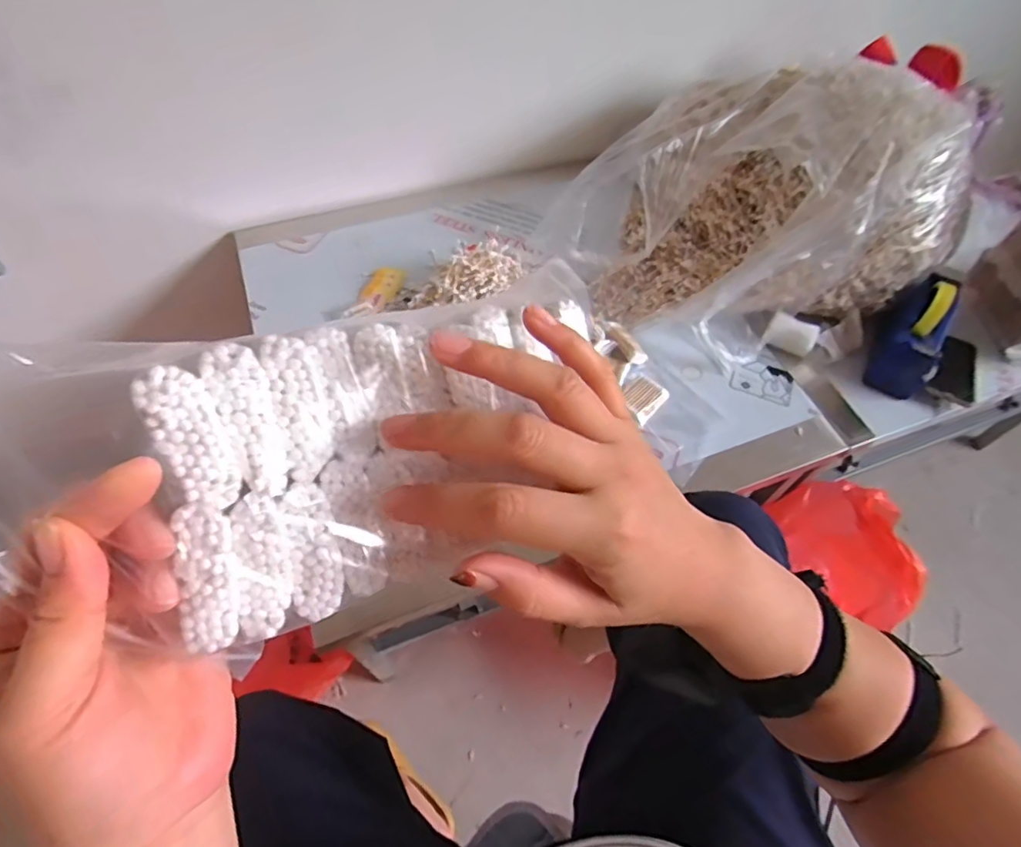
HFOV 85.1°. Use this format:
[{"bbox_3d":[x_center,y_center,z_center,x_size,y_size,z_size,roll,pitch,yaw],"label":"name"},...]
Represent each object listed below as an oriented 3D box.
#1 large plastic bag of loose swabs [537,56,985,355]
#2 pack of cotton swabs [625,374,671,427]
[{"bbox_3d":[0.348,-0.382,0.902,0.552,0.239,0.483,-15,58,-12],"label":"large plastic bag of loose swabs"},{"bbox_3d":[0.196,-0.038,0.827,0.067,0.014,0.056,-38,66,-24],"label":"pack of cotton swabs"}]

